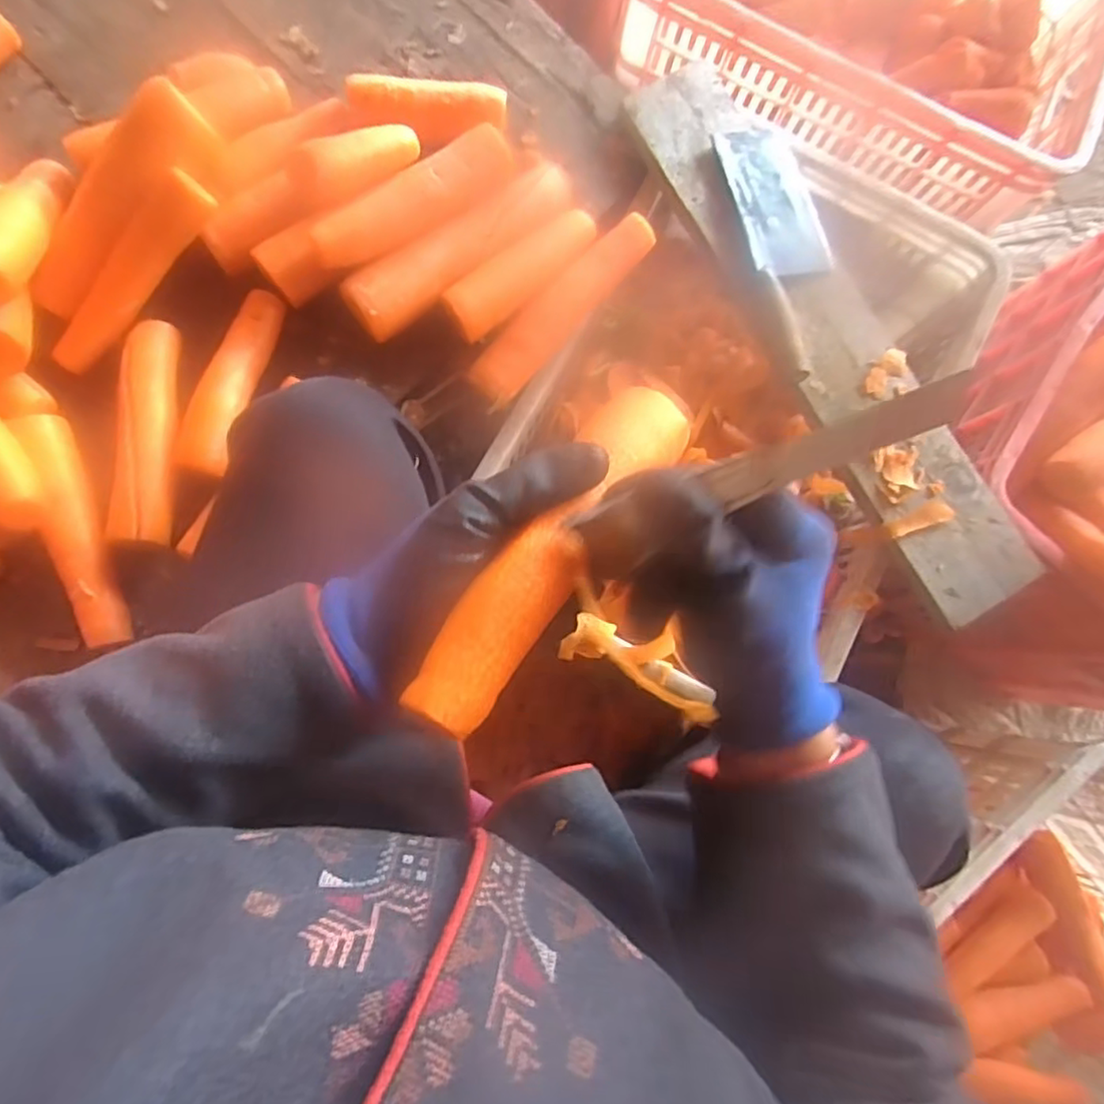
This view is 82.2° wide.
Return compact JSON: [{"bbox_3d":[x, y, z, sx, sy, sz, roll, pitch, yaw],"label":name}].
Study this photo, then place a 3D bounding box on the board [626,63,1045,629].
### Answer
[{"bbox_3d":[0.238,-0.194,0.546,0.109,0.034,0.542,-32,86,-8],"label":"board"}]

